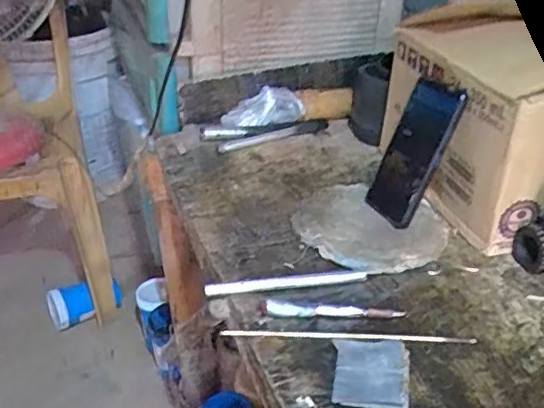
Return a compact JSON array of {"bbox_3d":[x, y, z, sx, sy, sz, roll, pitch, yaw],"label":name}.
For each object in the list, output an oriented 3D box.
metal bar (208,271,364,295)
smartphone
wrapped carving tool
[{"bbox_3d":[0.016,0.077,0.590,0.165,0.012,0.015,-5,32,-10],"label":"metal bar"},{"bbox_3d":[0.161,-0.058,0.665,0.011,0.157,0.077,13,21,-36],"label":"smartphone"},{"bbox_3d":[0.057,0.100,0.555,0.134,0.013,0.018,0,31,-3],"label":"wrapped carving tool"}]

